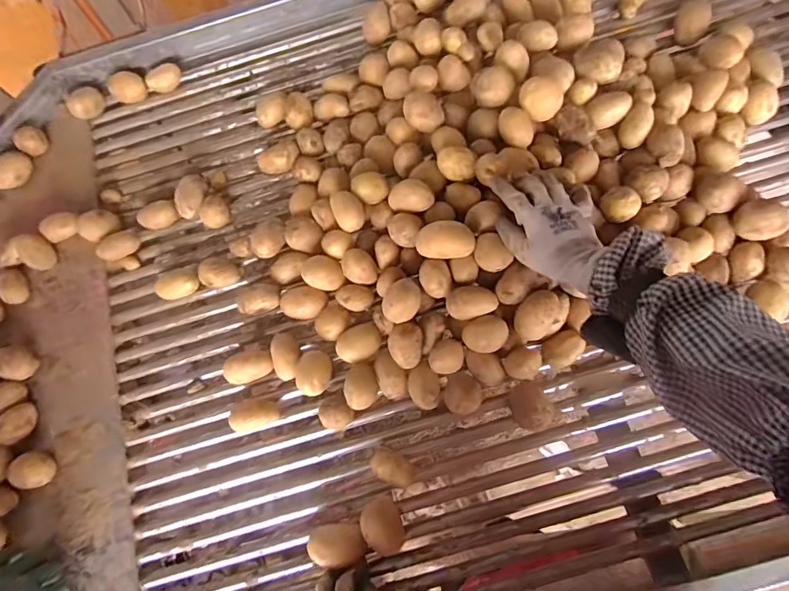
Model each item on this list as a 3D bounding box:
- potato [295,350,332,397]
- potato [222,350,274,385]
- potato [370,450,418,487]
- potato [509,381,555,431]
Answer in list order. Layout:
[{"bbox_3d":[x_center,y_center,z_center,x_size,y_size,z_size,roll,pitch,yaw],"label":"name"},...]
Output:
[{"bbox_3d":[-0.110,0.108,0.622,0.043,0.046,0.061,6,75,2],"label":"potato"},{"bbox_3d":[-0.204,0.102,0.632,0.066,0.034,0.040,-22,76,-5],"label":"potato"},{"bbox_3d":[0.000,0.225,0.589,0.061,0.042,0.035,21,76,6],"label":"potato"},{"bbox_3d":[0.176,0.142,0.579,0.047,0.049,0.058,-9,75,-2],"label":"potato"}]

